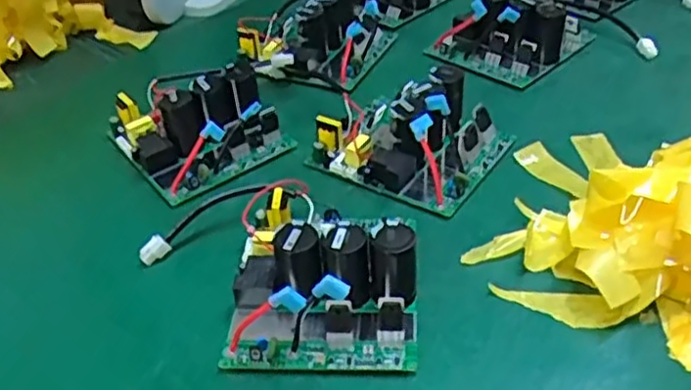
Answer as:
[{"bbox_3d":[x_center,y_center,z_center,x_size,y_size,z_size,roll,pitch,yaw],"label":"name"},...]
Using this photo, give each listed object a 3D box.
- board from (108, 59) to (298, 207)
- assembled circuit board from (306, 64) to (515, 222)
[{"bbox_3d":[-0.133,-0.067,0.616,0.116,0.061,0.136,-30,46,-28],"label":"board"},{"bbox_3d":[0.056,-0.058,0.583,0.134,0.060,0.121,22,46,28],"label":"assembled circuit board"}]

